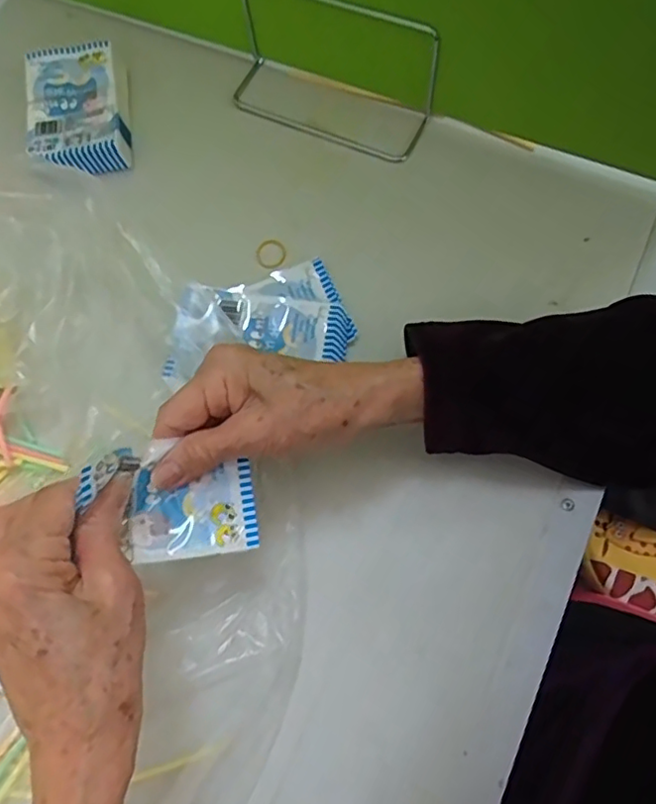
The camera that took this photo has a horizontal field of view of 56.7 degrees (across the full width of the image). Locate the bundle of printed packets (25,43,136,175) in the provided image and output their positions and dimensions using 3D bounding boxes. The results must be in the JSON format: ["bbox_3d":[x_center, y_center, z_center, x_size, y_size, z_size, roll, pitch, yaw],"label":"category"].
[{"bbox_3d":[-0.190,-0.222,0.464,0.072,0.026,0.107,-10,70,-2],"label":"bundle of printed packets"}]

